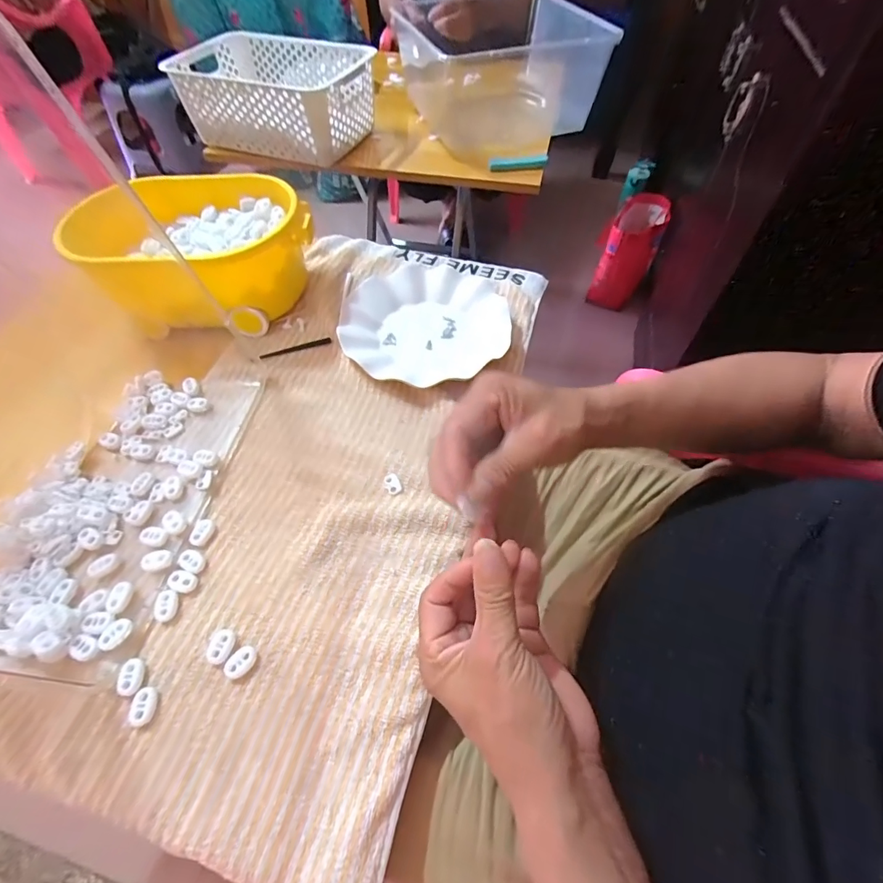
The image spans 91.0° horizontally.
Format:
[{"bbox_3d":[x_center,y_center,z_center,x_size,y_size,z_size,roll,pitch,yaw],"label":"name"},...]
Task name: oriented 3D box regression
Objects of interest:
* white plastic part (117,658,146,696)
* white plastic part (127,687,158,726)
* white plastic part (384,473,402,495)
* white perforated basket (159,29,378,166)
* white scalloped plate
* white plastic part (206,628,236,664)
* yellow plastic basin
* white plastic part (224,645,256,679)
[{"bbox_3d":[-0.213,0.162,0.300,0.013,0.007,0.023,-4,56,-1],"label":"white plastic part"},{"bbox_3d":[-0.200,0.178,0.292,0.015,0.008,0.023,-7,56,-3],"label":"white plastic part"},{"bbox_3d":[-0.043,0.037,0.384,0.012,0.004,0.020,-23,58,-14],"label":"white plastic part"},{"bbox_3d":[-0.275,-0.598,0.752,0.301,0.107,0.212,19,58,14],"label":"white perforated basket"},{"bbox_3d":[-0.018,-0.139,0.490,0.179,0.025,0.198,-2,56,0],"label":"white scalloped plate"},{"bbox_3d":[-0.159,0.148,0.313,0.018,0.006,0.023,7,56,6],"label":"white plastic part"},{"bbox_3d":[-0.254,-0.204,0.484,0.227,0.102,0.184,2,56,3],"label":"yellow plastic basin"},{"bbox_3d":[-0.142,0.155,0.306,0.016,0.004,0.022,30,61,20],"label":"white plastic part"}]

